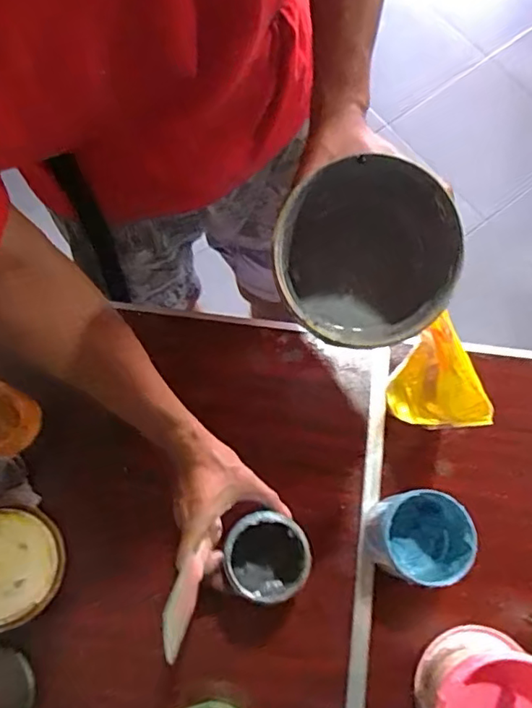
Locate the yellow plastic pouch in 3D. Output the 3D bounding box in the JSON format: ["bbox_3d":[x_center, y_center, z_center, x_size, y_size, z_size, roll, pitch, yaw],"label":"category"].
[{"bbox_3d":[0.172,0.034,0.586,0.045,0.192,0.113,-17,73,-5],"label":"yellow plastic pouch"}]

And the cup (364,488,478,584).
[{"bbox_3d":[0.157,0.195,0.595,0.089,0.102,0.090,0,72,0],"label":"cup"}]

